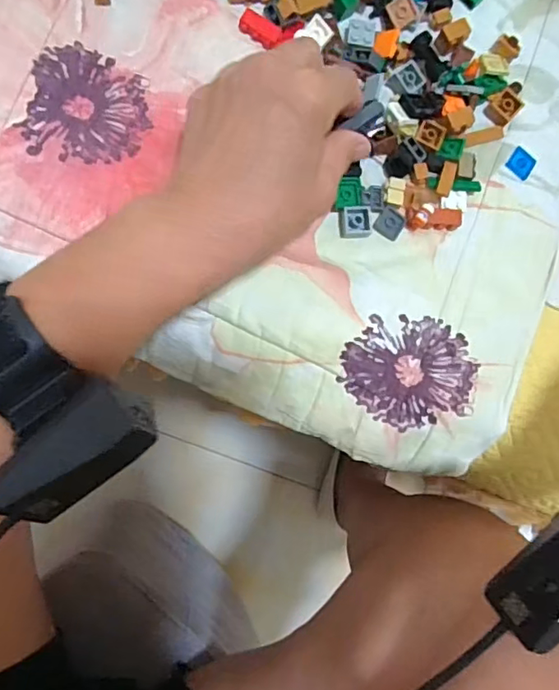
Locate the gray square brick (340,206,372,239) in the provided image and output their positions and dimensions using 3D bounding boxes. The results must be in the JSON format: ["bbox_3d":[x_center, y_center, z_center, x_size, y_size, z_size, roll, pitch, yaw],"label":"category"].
[{"bbox_3d":[0.045,-0.072,0.325,0.018,0.008,0.018,-2,90,-8],"label":"gray square brick"}]

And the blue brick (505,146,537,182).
[{"bbox_3d":[0.153,-0.115,0.345,0.016,0.004,0.018,36,85,-7],"label":"blue brick"}]

